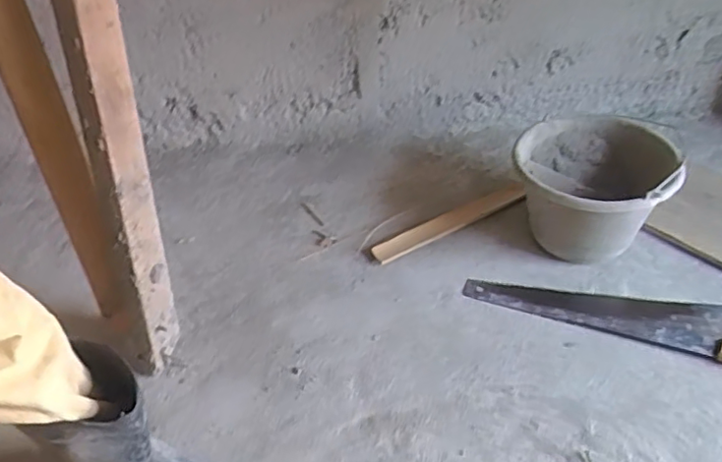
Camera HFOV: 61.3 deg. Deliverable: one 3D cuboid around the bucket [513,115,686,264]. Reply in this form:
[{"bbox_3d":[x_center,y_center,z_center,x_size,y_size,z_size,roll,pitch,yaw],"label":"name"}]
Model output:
[{"bbox_3d":[0.370,-0.063,0.991,0.231,0.171,0.227,8,47,13],"label":"bucket"}]

